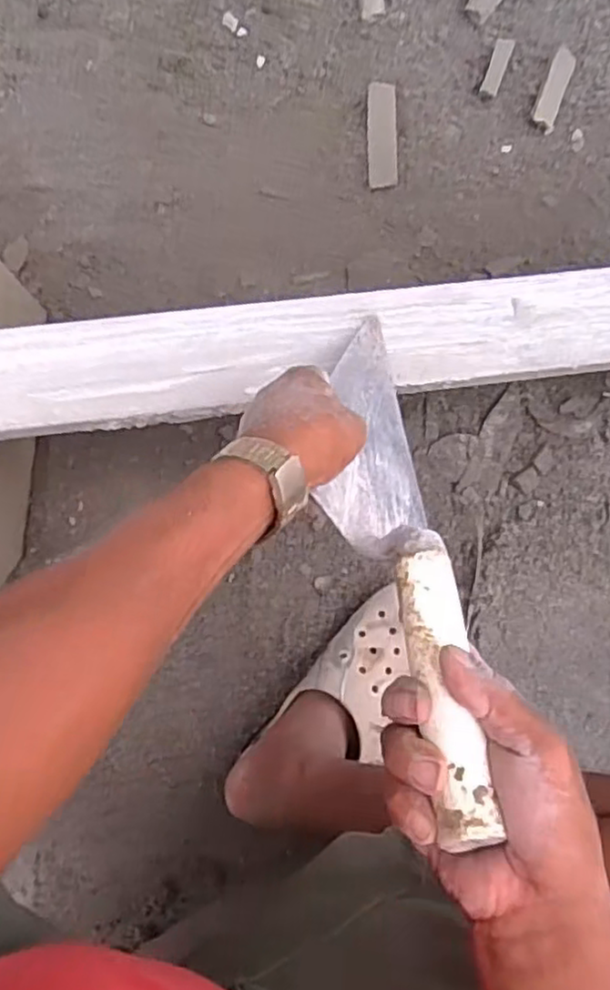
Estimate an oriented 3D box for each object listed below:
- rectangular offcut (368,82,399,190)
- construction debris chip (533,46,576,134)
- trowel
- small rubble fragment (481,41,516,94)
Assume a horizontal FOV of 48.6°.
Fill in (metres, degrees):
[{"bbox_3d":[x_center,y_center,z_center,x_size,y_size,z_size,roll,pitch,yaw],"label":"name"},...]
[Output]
[{"bbox_3d":[0.083,-0.383,0.721,0.031,0.006,0.105,-1,98,2],"label":"rectangular offcut"},{"bbox_3d":[0.272,-0.443,0.738,0.026,0.014,0.086,20,86,-1],"label":"construction debris chip"},{"bbox_3d":[0.052,0.025,0.417,0.072,0.080,0.353,-3,43,-3],"label":"trowel"},{"bbox_3d":[0.208,-0.463,0.730,0.019,0.007,0.061,20,86,-1],"label":"small rubble fragment"}]

